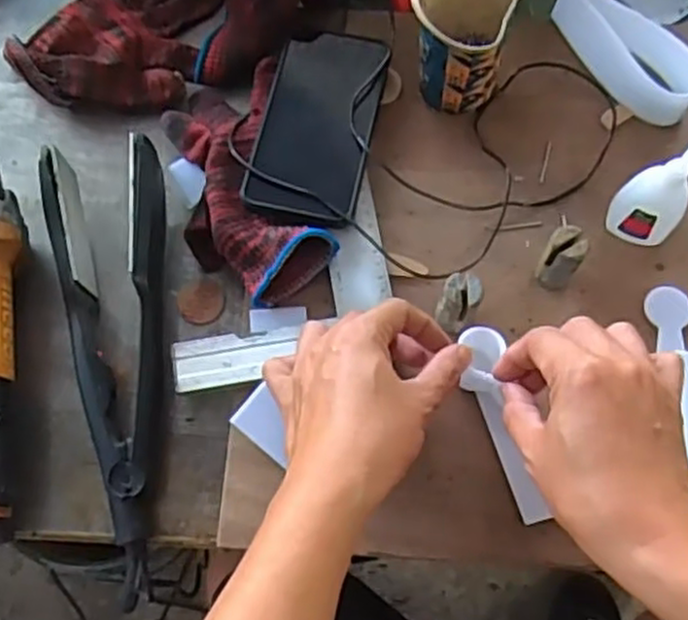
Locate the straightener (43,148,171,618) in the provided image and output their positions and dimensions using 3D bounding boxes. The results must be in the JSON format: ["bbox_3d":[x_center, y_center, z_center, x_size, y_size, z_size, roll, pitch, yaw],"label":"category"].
[{"bbox_3d":[-0.155,0.032,0.494,0.072,0.049,0.294,-5,70,-1],"label":"straightener"}]

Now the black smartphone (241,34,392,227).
[{"bbox_3d":[-0.018,-0.139,0.551,0.080,0.011,0.160,11,70,4],"label":"black smartphone"}]

